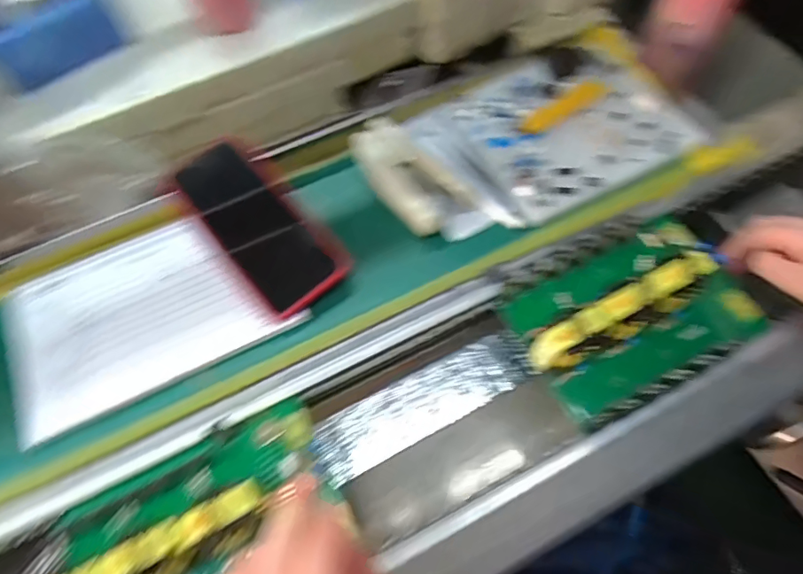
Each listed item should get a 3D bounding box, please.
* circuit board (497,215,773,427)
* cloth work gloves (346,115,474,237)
[{"bbox_3d":[0.184,0.015,0.379,0.183,0.062,0.111,-25,73,-11],"label":"circuit board"},{"bbox_3d":[0.001,-0.100,0.433,0.060,0.017,0.116,-40,69,-15],"label":"cloth work gloves"}]

